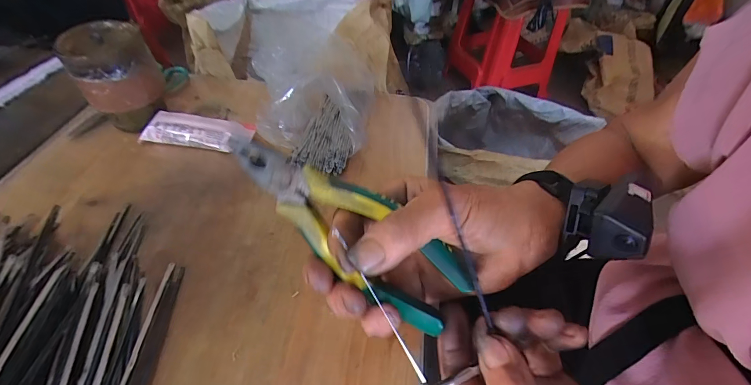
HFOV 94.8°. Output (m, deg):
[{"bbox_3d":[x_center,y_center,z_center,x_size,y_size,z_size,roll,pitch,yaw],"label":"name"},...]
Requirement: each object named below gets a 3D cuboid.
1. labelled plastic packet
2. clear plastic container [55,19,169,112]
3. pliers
[{"bbox_3d":[-0.219,-0.074,0.426,0.129,0.032,0.035,3,47,0],"label":"labelled plastic packet"},{"bbox_3d":[-0.309,-0.151,0.410,0.083,0.079,0.085,-24,53,-23],"label":"clear plastic container"},{"bbox_3d":[-0.016,0.017,0.193,0.150,0.027,0.038,44,55,2],"label":"pliers"}]

